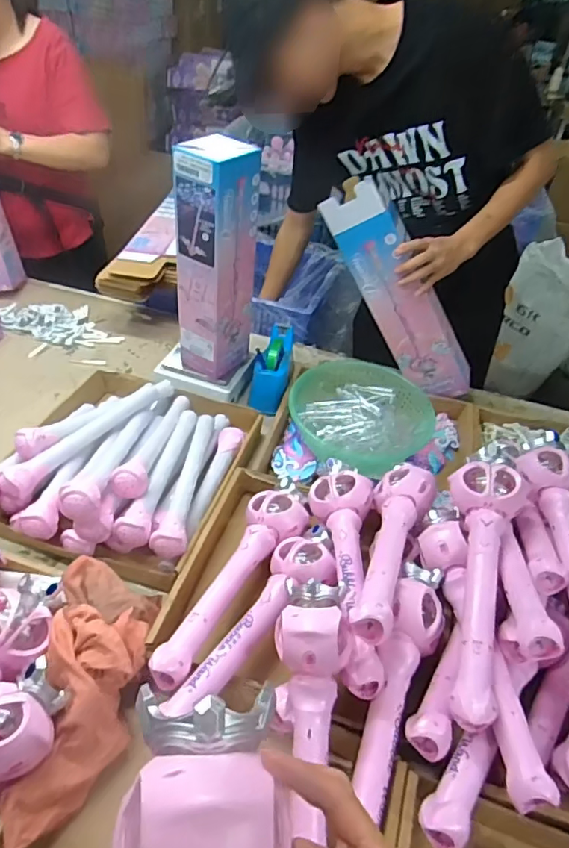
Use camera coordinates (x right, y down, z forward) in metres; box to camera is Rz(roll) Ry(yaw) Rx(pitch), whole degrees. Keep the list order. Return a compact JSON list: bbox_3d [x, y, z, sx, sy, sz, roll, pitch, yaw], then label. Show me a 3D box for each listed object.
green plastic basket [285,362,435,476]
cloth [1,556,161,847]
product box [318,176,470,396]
[{"bbox_3d":[0.129,-0.024,1.034,0.243,0.084,0.255,3,41,-3],"label":"green plastic basket"},{"bbox_3d":[-0.228,0.300,0.618,0.111,0.090,0.294,2,41,-4],"label":"cloth"},{"bbox_3d":[0.236,-0.248,1.061,0.120,0.465,0.077,-20,27,34],"label":"product box"}]

